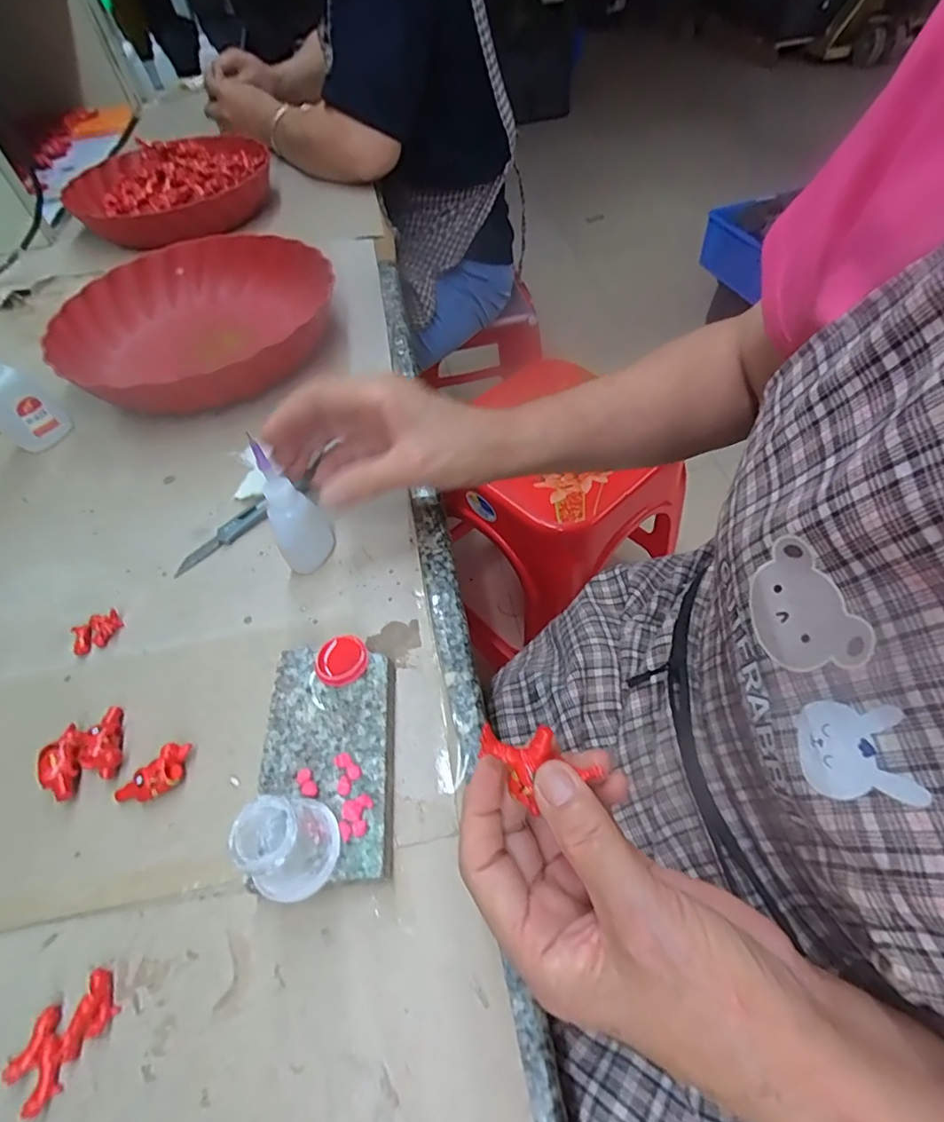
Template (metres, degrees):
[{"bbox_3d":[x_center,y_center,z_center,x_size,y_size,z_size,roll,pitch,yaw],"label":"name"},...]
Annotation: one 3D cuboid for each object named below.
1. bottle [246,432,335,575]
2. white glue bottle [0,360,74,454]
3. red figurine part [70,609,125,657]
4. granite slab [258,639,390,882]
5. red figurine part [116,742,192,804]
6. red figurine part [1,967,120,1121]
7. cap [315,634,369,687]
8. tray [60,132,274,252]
[{"bbox_3d":[-0.108,-0.032,0.312,0.031,0.088,0.028,-23,55,-11],"label":"bottle"},{"bbox_3d":[-0.354,-0.128,0.406,0.024,0.088,0.043,28,61,23],"label":"white glue bottle"},{"bbox_3d":[-0.226,0.042,0.319,0.026,0.010,0.022,-24,56,-12],"label":"red figurine part"},{"bbox_3d":[-0.070,0.094,0.259,0.059,0.022,0.108,-6,54,1],"label":"granite slab"},{"bbox_3d":[-0.158,0.108,0.263,0.039,0.013,0.019,-37,59,-20],"label":"red figurine part"},{"bbox_3d":[-0.163,0.188,0.210,0.025,0.009,0.042,23,59,20],"label":"red figurine part"},{"bbox_3d":[-0.068,0.052,0.278,0.027,0.006,0.027,-3,54,4],"label":"cap"},{"bbox_3d":[-0.367,-0.456,0.645,0.239,0.058,0.220,37,65,27],"label":"tray"}]

